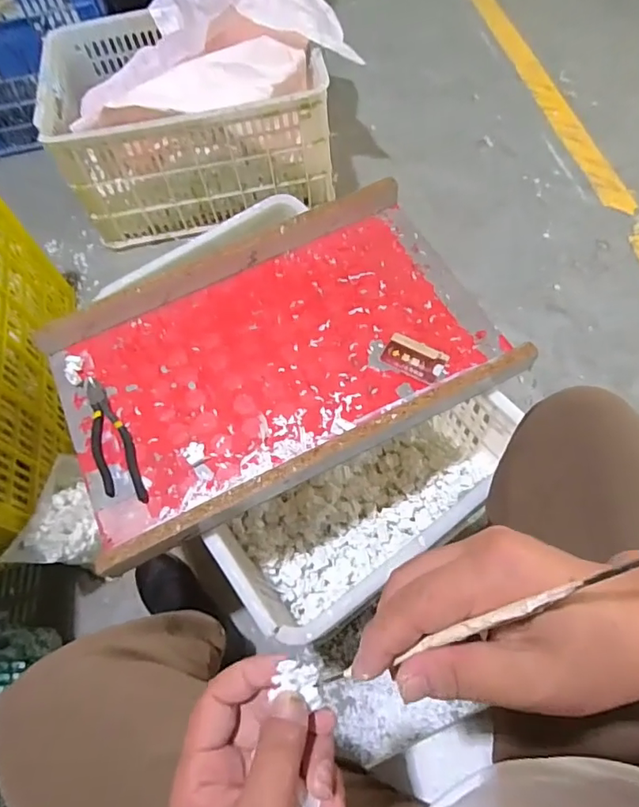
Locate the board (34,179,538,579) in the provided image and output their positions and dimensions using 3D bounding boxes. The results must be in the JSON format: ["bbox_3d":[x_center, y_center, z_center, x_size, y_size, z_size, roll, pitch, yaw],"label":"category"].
[{"bbox_3d":[-0.079,-0.097,0.732,0.588,0.064,0.435,-26,66,-6],"label":"board"}]

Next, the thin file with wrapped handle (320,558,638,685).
[{"bbox_3d":[0.065,0.088,0.204,0.168,0.006,0.005,-37,64,28],"label":"thin file with wrapped handle"}]

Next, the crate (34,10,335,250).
[{"bbox_3d":[-0.288,-0.668,1.223,0.587,0.290,0.418,-9,65,1],"label":"crate"}]

